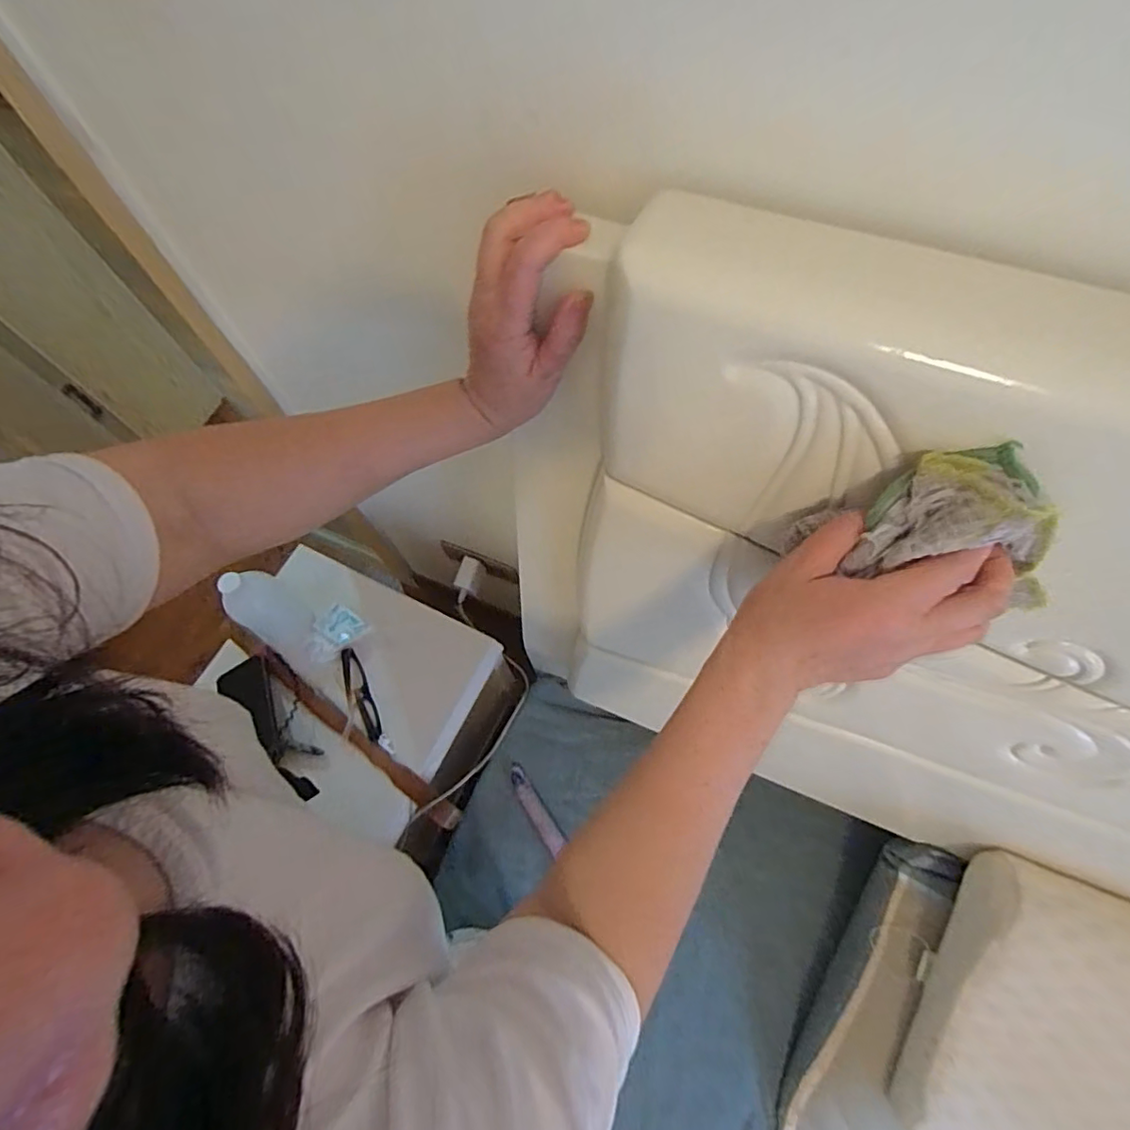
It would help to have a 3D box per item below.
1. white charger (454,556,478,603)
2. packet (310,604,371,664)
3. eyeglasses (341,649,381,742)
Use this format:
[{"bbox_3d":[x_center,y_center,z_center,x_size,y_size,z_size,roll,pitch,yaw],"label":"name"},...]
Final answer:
[{"bbox_3d":[-0.180,0.024,1.010,0.028,0.020,0.087,10,67,7],"label":"white charger"},{"bbox_3d":[-0.346,0.102,0.843,0.088,0.020,0.062,-38,70,-13],"label":"packet"},{"bbox_3d":[-0.299,0.189,0.816,0.032,0.024,0.137,-23,67,-7],"label":"eyeglasses"}]

